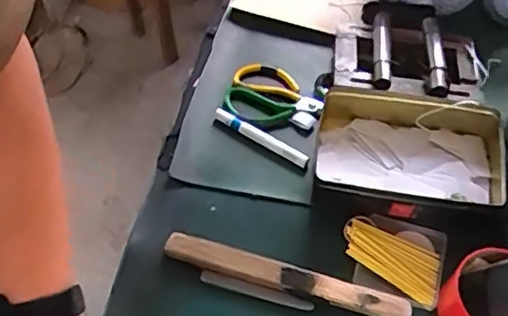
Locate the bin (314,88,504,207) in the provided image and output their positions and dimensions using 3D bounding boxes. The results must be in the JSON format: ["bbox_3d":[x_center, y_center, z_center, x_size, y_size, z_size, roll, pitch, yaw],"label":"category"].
[{"bbox_3d":[0.190,-0.002,0.720,0.219,0.058,0.146,8,57,7],"label":"bin"}]

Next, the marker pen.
[{"bbox_3d":[0.010,-0.028,0.775,0.143,0.014,0.017,30,62,20],"label":"marker pen"}]

